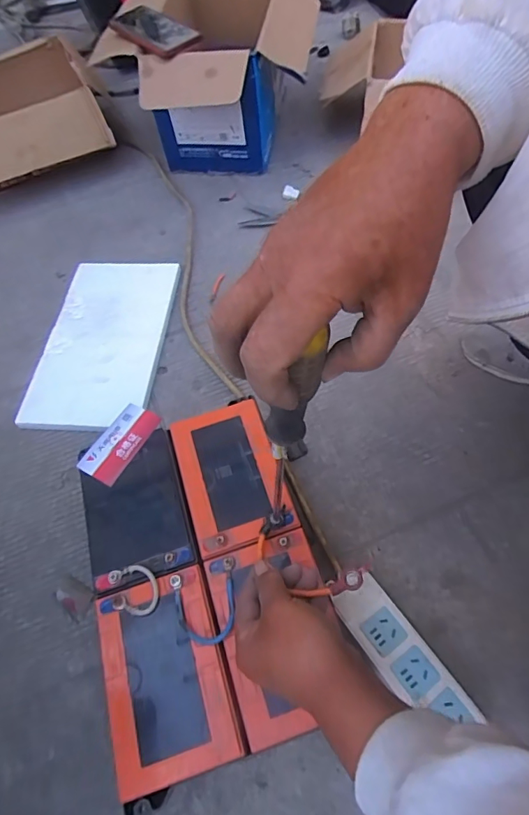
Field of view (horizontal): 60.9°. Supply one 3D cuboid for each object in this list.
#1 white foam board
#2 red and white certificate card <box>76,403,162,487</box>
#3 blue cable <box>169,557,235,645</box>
[{"bbox_3d":[-0.243,-0.107,0.693,0.174,0.023,0.308,3,59,6],"label":"white foam board"},{"bbox_3d":[-0.160,0.038,0.498,0.049,0.006,0.092,26,65,18],"label":"red and white certificate card"},{"bbox_3d":[-0.051,0.176,0.406,0.060,0.011,0.067,-16,59,-6],"label":"blue cable"}]

